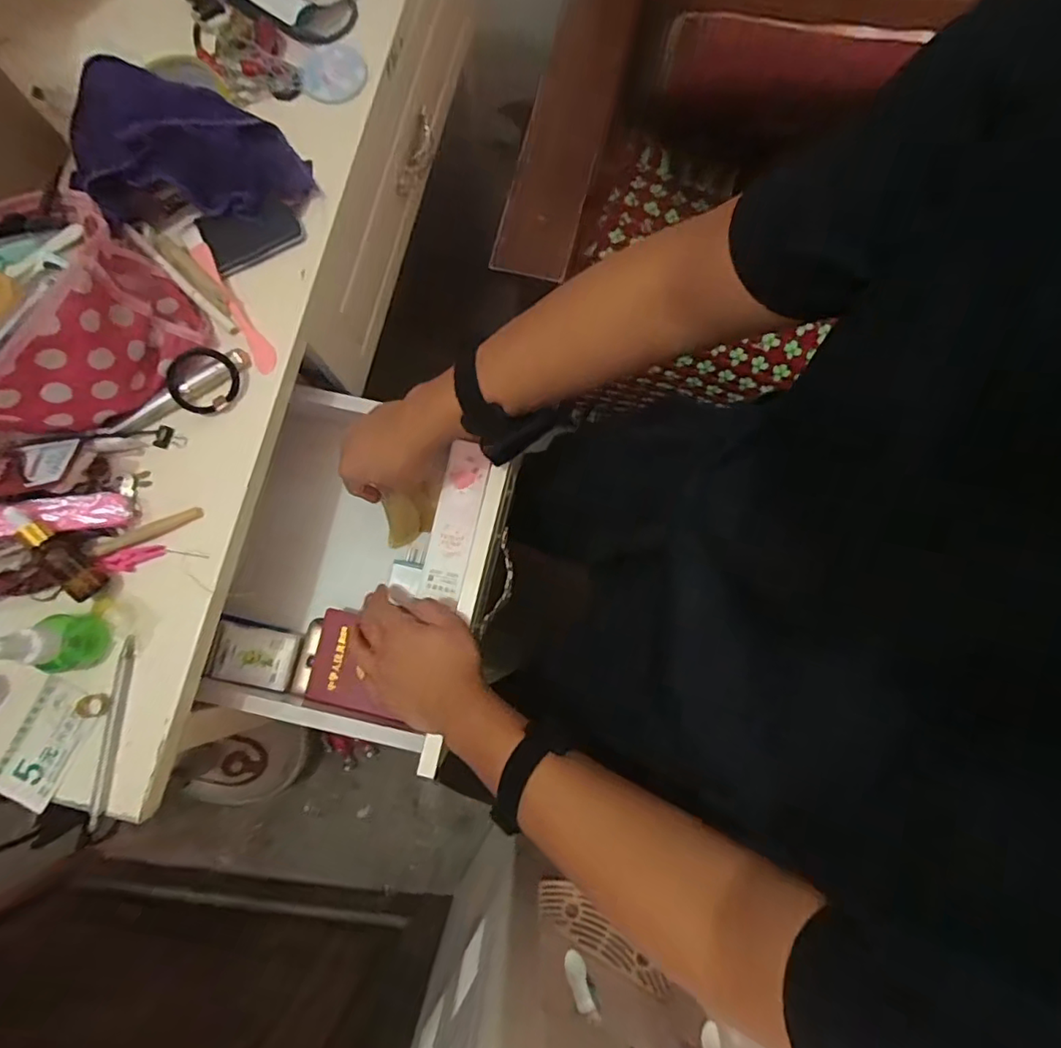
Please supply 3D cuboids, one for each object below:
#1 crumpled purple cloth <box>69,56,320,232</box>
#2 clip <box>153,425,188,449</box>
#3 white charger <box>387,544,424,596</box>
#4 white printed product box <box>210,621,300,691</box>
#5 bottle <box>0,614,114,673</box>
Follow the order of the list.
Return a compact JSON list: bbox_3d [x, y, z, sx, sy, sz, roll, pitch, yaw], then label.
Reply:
[{"bbox_3d":[-0.303,-0.316,0.494,0.206,0.055,0.125,13,80,3],"label":"crumpled purple cloth"},{"bbox_3d":[-0.303,-0.071,0.483,0.026,0.004,0.018,17,80,4],"label":"clip"},{"bbox_3d":[-0.127,0.045,0.596,0.031,0.020,0.047,7,80,2],"label":"white charger"},{"bbox_3d":[-0.274,0.129,0.567,0.082,0.022,0.054,12,80,3],"label":"white printed product box"},{"bbox_3d":[-0.349,0.087,0.421,0.035,0.067,0.041,-3,79,0],"label":"bottle"}]

